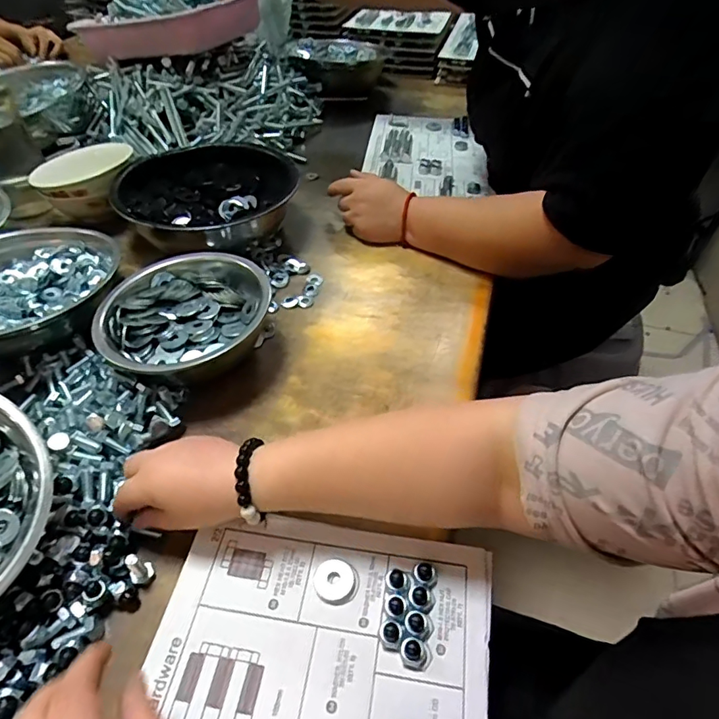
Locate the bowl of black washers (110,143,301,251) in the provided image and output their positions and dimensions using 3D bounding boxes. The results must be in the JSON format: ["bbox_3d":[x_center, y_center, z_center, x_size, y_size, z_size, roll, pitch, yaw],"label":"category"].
[{"bbox_3d":[-0.202,-0.216,0.683,0.211,0.078,0.217,0,47,0],"label":"bowl of black washers"}]

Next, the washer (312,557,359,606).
[{"bbox_3d":[-0.017,0.162,0.362,0.034,0.004,0.031,0,47,0],"label":"washer"}]

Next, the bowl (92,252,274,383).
[{"bbox_3d":[-0.181,-0.039,0.523,0.169,0.073,0.154,0,47,0],"label":"bowl"}]

